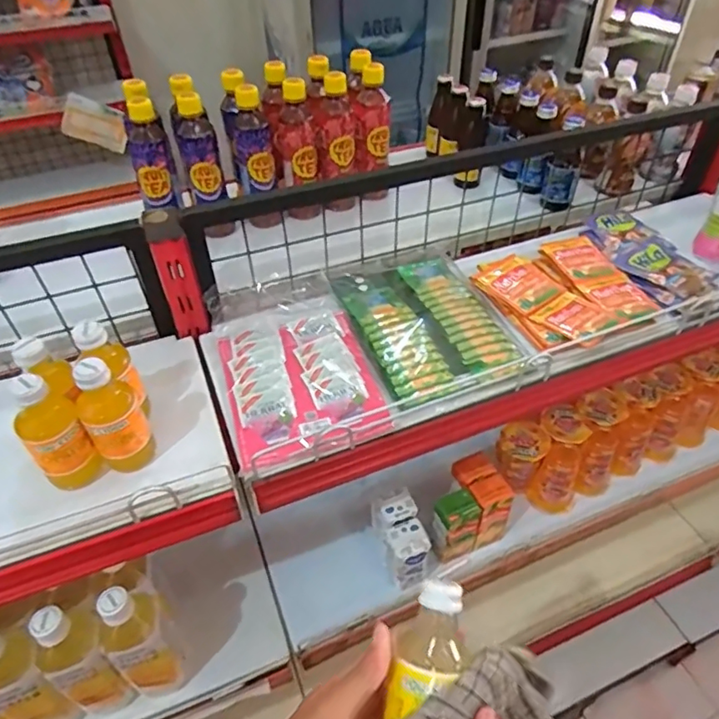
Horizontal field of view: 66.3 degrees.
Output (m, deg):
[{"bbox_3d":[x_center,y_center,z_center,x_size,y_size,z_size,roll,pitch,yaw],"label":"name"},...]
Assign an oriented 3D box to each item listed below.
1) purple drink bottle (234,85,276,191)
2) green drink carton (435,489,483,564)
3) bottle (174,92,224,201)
[{"bbox_3d":[-0.154,-0.320,0.794,0.047,0.135,0.044,-11,45,-9],"label":"purple drink bottle"},{"bbox_3d":[0.131,0.228,0.755,0.060,0.108,0.045,-16,46,-14],"label":"green drink carton"},{"bbox_3d":[-0.227,-0.296,0.774,0.050,0.134,0.043,-16,46,-14],"label":"bottle"}]

